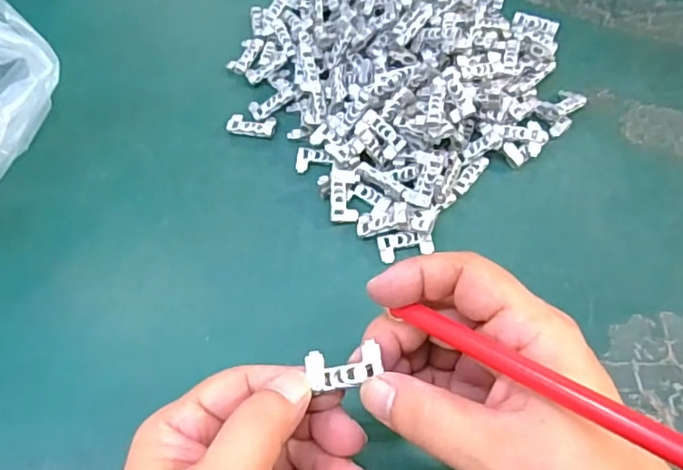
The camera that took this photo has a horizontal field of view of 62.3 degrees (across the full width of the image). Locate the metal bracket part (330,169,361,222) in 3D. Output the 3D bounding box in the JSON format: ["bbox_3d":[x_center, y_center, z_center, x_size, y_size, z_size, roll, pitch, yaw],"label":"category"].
[{"bbox_3d":[0.002,-0.023,0.329,0.016,0.005,0.031,0,79,4],"label":"metal bracket part"}]

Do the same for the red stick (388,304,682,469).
[{"bbox_3d":[0.075,0.051,0.172,0.142,0.007,0.009,24,63,44],"label":"red stick"}]

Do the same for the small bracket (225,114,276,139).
[{"bbox_3d":[-0.058,-0.070,0.366,0.030,0.006,0.015,9,62,9],"label":"small bracket"}]

